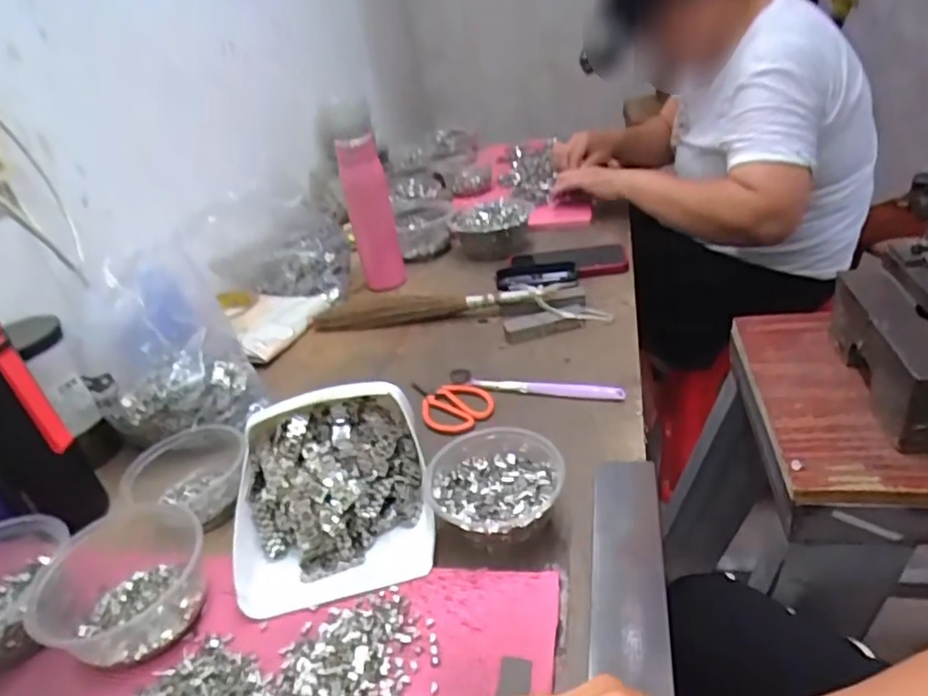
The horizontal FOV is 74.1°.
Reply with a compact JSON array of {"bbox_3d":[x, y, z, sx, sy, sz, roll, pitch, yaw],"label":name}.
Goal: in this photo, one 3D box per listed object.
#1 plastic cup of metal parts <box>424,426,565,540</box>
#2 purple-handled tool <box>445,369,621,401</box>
[{"bbox_3d":[0.022,0.109,0.475,0.098,0.054,0.095,-8,30,5],"label":"plastic cup of metal parts"},{"bbox_3d":[0.071,0.039,0.627,0.180,0.015,0.016,7,34,22],"label":"purple-handled tool"}]

